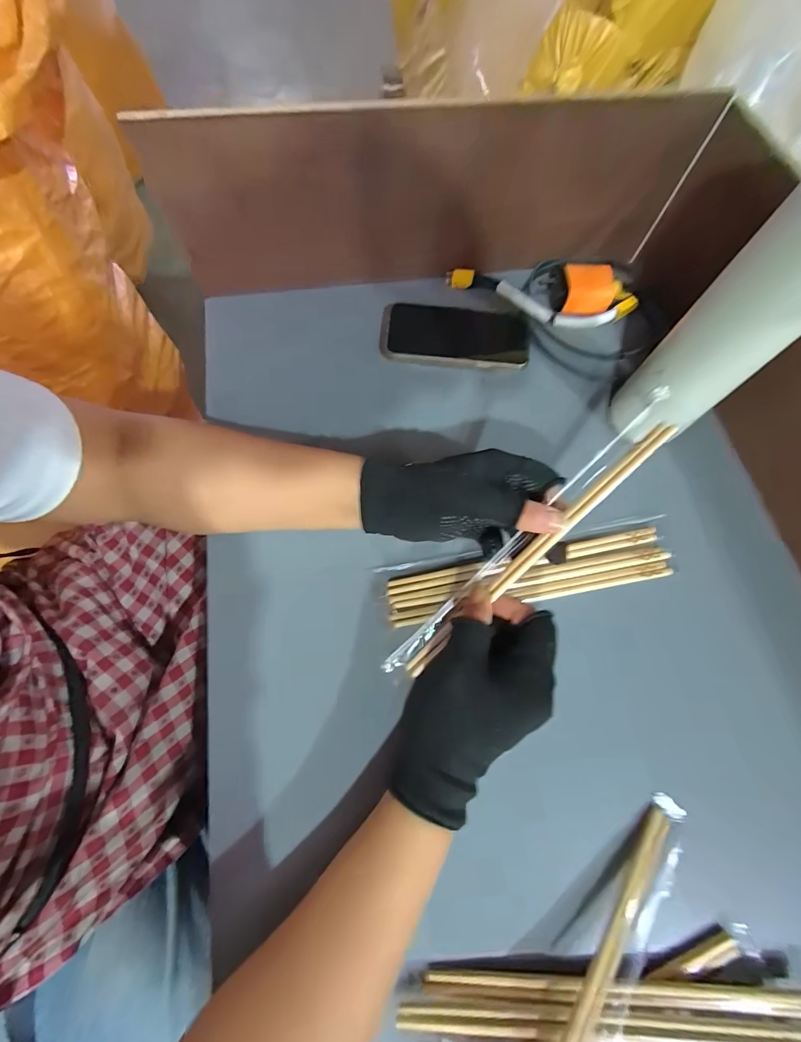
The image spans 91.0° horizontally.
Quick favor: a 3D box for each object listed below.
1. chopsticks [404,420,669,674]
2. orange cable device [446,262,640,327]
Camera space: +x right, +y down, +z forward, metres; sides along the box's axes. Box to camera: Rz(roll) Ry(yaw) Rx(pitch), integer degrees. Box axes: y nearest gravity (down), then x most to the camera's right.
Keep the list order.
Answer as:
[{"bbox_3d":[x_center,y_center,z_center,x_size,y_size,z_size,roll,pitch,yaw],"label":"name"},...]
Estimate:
[{"bbox_3d":[0.088,0.024,0.269,0.237,0.006,0.011,-46,74,9],"label":"chopsticks"},{"bbox_3d":[0.150,-0.253,0.425,0.195,0.023,0.080,14,69,1],"label":"orange cable device"}]

